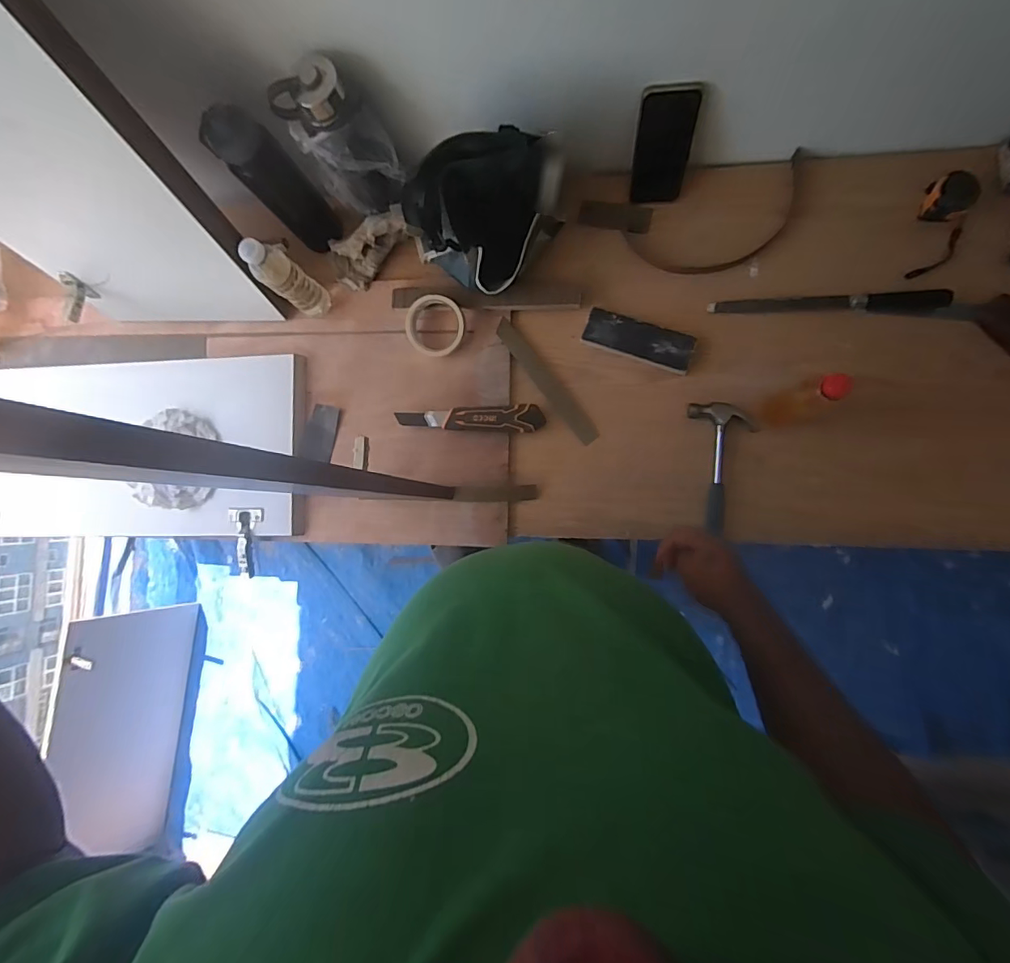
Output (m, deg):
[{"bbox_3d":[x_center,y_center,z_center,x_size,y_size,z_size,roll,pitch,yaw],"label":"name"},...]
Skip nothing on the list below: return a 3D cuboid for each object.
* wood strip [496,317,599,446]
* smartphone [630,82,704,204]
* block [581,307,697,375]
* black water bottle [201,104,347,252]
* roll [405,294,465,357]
[{"bbox_3d":[0.065,-0.164,0.797,0.030,0.004,0.248,-38,85,5],"label":"wood strip"},{"bbox_3d":[0.232,-0.488,0.707,0.078,0.160,0.014,5,70,10],"label":"smartphone"},{"bbox_3d":[0.212,-0.224,0.765,0.171,0.019,0.058,21,91,7],"label":"block"},{"bbox_3d":[-0.344,-0.446,0.736,0.087,0.254,0.086,-45,83,4],"label":"black water bottle"},{"bbox_3d":[-0.114,-0.253,0.793,0.096,0.040,0.093,0,89,7],"label":"roll"}]

